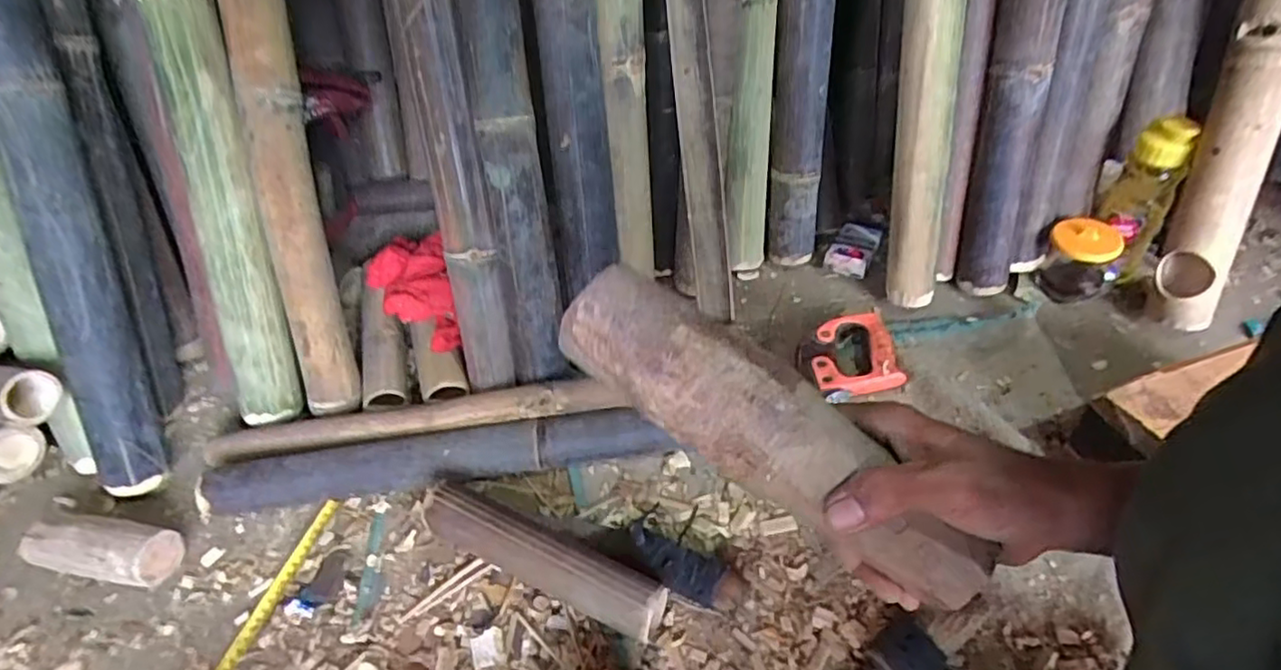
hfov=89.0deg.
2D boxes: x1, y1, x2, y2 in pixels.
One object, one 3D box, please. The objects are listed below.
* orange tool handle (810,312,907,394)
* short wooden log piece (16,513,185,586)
[{"bbox_3d":[0.263,0.025,0.815,0.105,0.030,0.115,-7,44,-1],"label":"orange tool handle"},{"bbox_3d":[-0.579,0.233,0.704,0.167,0.061,0.058,4,45,11],"label":"short wooden log piece"}]

